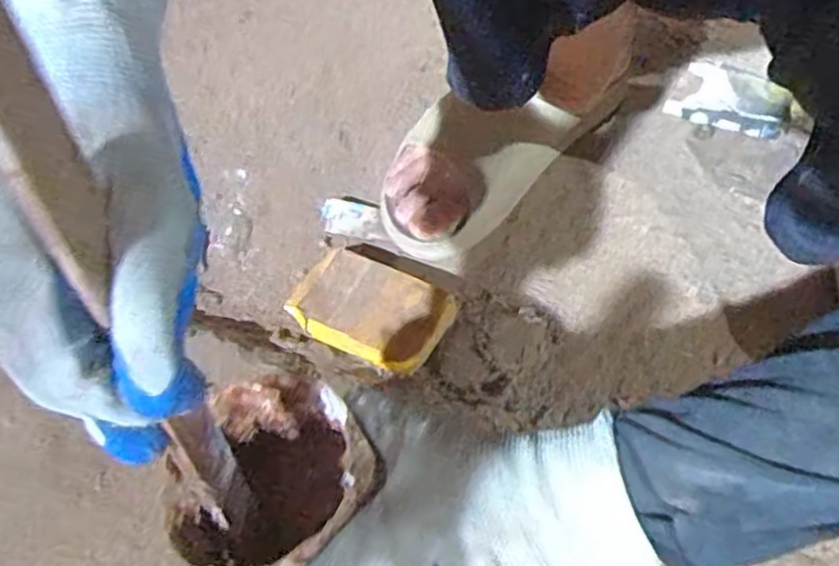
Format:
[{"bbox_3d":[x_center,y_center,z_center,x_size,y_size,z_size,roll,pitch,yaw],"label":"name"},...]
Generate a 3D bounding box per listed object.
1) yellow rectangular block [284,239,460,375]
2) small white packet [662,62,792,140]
[{"bbox_3d":[-0.034,0.015,0.451,0.101,0.022,0.064,25,63,20],"label":"yellow rectangular block"},{"bbox_3d":[0.234,-0.137,0.535,0.084,0.017,0.058,31,65,23],"label":"small white packet"}]

